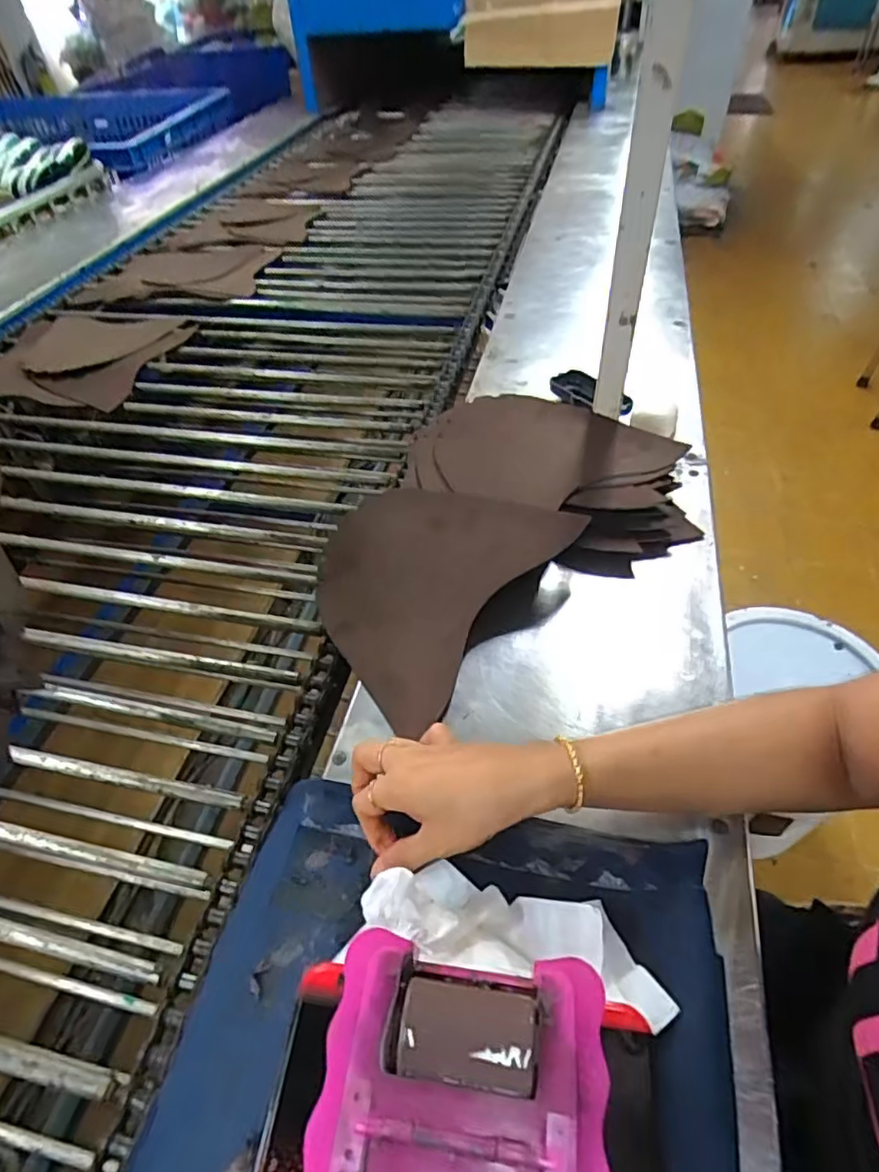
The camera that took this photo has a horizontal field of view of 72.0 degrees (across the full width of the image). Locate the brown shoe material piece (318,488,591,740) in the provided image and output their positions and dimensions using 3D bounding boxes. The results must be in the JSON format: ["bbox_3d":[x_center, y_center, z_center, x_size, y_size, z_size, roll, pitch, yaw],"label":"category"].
[{"bbox_3d":[-0.026,-0.014,0.563,0.214,0.054,0.244,29,56,27],"label":"brown shoe material piece"}]

